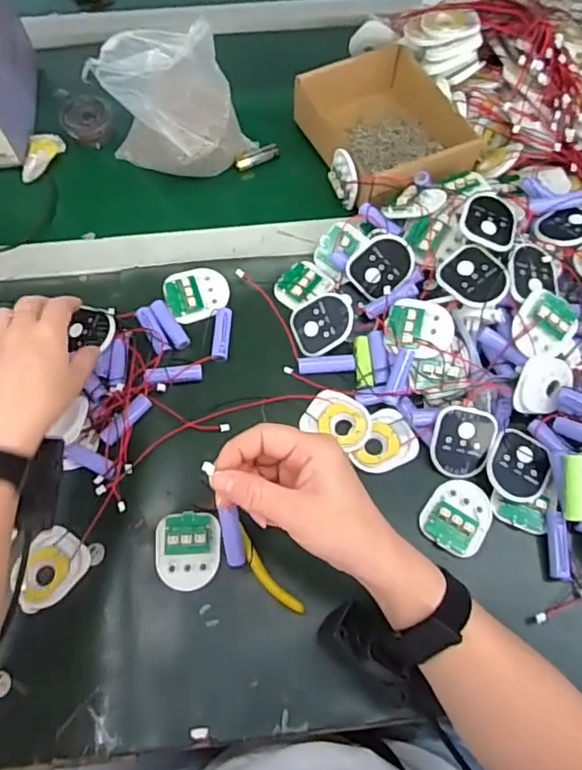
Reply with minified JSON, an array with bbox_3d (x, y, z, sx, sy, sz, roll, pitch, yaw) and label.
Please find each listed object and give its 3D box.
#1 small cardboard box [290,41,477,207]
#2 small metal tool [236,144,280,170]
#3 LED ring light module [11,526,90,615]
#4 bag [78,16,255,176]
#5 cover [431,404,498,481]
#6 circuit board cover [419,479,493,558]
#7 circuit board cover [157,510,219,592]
[{"bbox_3d":[0.093,-0.265,0.613,0.137,0.054,0.182,-20,68,-9],"label":"small cardboard box"},{"bbox_3d":[-0.036,-0.247,0.630,0.049,0.013,0.013,-26,69,-12],"label":"small metal tool"},{"bbox_3d":[-0.189,0.144,0.453,0.047,0.010,0.060,33,70,13],"label":"LED ring light module"},{"bbox_3d":[-0.109,-0.261,0.554,0.143,0.146,0.076,-6,67,-5],"label":"bag"},{"bbox_3d":[0.142,0.048,0.482,0.050,0.007,0.059,17,95,0],"label":"cover"},{"bbox_3d":[0.134,0.103,0.466,0.050,0.008,0.058,30,69,12],"label":"circuit board cover"},{"bbox_3d":[-0.081,0.129,0.455,0.049,0.010,0.056,-3,66,-2],"label":"circuit board cover"}]

